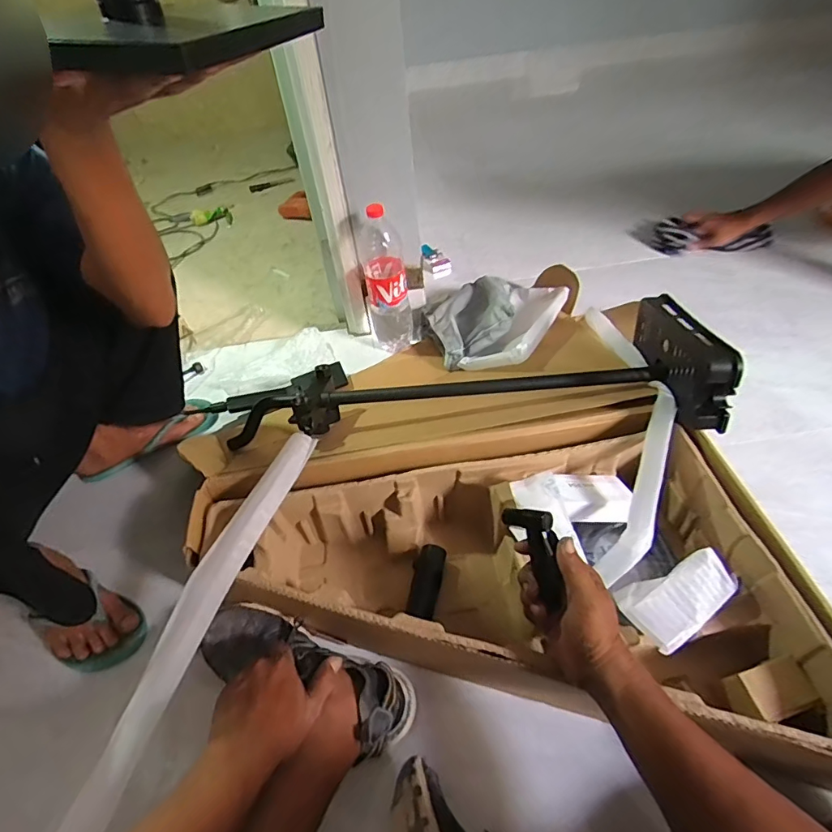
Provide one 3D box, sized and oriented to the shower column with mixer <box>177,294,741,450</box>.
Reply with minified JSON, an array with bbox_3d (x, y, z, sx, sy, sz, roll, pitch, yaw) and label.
[{"bbox_3d":[0.051,-0.056,0.806,0.770,0.190,0.267,-3,48,4],"label":"shower column with mixer"}]

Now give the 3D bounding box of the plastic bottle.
[{"bbox_3d":[-0.058,-0.271,1.016,0.090,0.314,0.076,-12,48,-5],"label":"plastic bottle"}]

